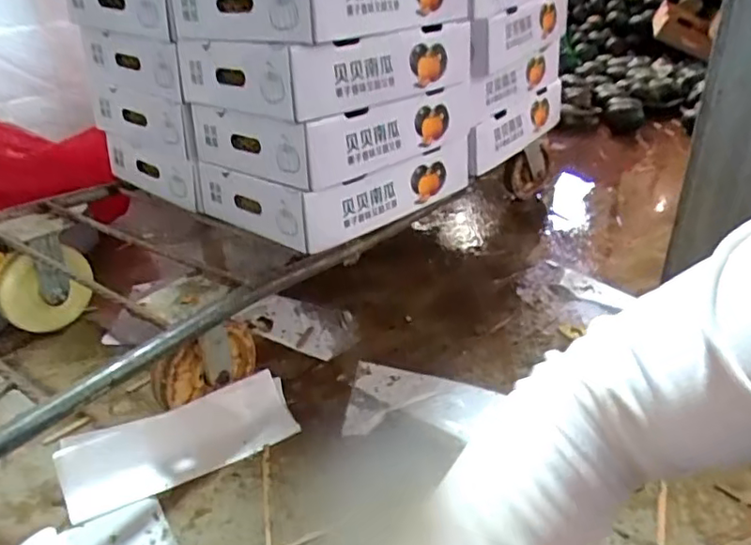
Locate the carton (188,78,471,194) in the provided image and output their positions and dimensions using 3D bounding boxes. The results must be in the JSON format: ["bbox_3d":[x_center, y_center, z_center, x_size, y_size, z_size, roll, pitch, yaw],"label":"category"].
[{"bbox_3d":[-0.057,-0.240,0.920,0.266,0.088,0.355,24,38,37],"label":"carton"}]

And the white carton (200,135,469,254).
[{"bbox_3d":[-0.059,-0.157,0.952,0.256,0.082,0.360,24,38,37],"label":"white carton"}]

